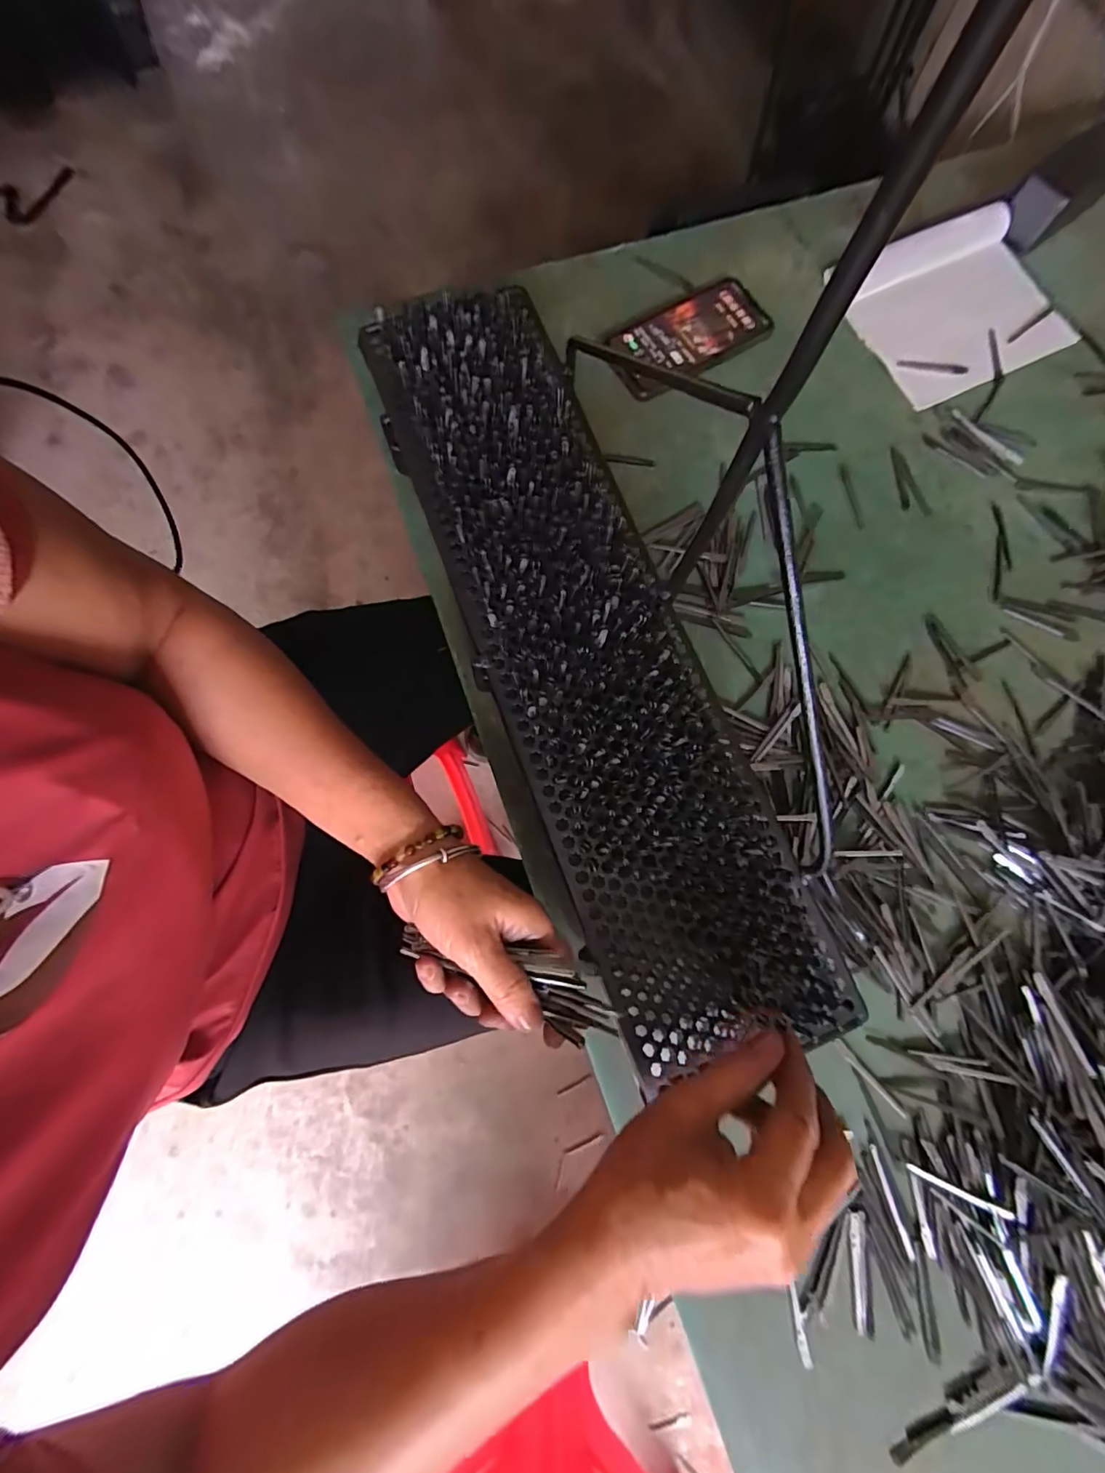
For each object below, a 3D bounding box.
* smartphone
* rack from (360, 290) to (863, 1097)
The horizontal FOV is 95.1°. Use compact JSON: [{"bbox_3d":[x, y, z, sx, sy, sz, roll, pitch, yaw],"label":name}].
[{"bbox_3d":[0.125,-0.381,0.480,0.156,0.017,0.078,-27,84,-5],"label":"smartphone"},{"bbox_3d":[0.018,-0.072,0.354,0.146,0.038,0.551,-21,80,-6],"label":"rack"}]

